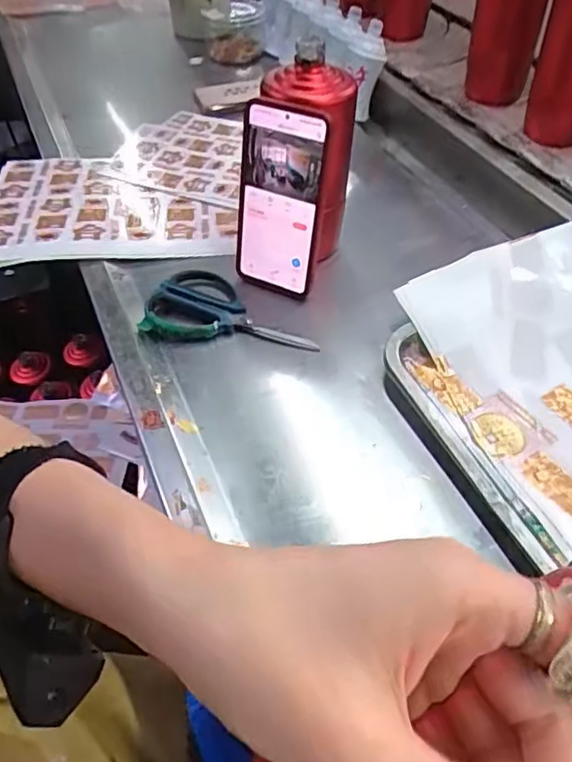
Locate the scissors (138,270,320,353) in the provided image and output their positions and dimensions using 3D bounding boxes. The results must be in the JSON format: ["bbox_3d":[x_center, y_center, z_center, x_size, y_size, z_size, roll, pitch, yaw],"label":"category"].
[{"bbox_3d":[-0.047,-0.071,0.551,0.158,0.016,0.096,8,50,10],"label":"scissors"}]

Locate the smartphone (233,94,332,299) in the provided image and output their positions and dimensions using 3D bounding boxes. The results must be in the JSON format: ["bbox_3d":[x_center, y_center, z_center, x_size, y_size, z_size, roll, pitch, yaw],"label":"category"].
[{"bbox_3d":[-0.010,-0.161,0.539,0.084,0.161,0.016,23,38,21],"label":"smartphone"}]

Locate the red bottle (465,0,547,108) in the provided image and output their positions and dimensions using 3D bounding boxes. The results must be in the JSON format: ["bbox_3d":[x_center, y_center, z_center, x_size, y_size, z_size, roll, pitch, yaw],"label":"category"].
[{"bbox_3d":[0.282,-0.459,0.763,0.082,0.164,0.073,12,51,13],"label":"red bottle"}]

